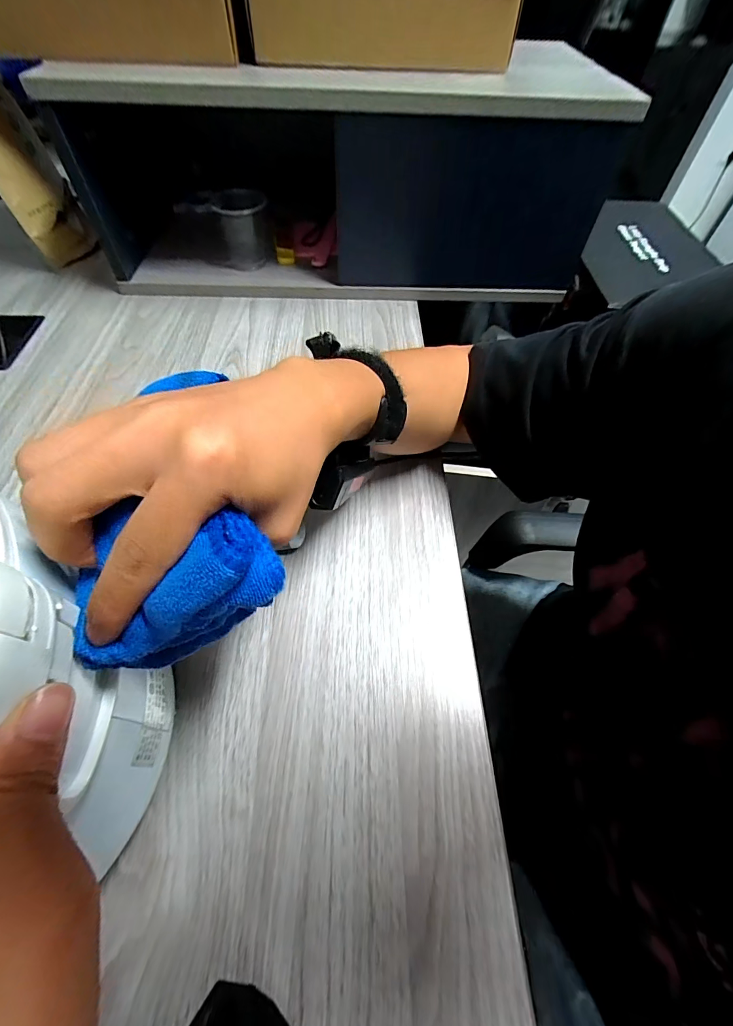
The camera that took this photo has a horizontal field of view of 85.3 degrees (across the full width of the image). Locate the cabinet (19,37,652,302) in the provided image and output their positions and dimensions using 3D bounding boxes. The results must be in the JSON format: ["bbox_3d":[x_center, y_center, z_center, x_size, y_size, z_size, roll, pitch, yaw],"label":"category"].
[{"bbox_3d":[-0.033,-0.432,0.510,0.653,0.202,0.224,0,58,0],"label":"cabinet"}]

